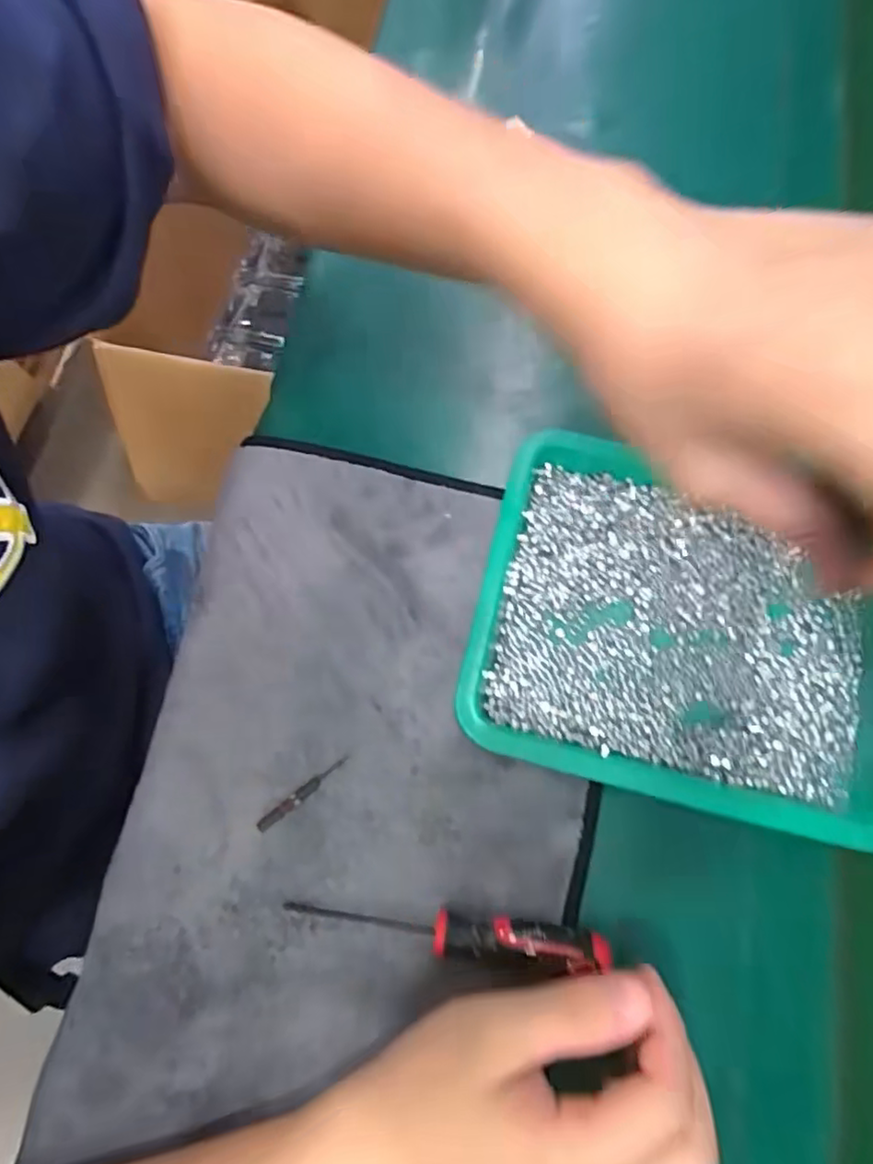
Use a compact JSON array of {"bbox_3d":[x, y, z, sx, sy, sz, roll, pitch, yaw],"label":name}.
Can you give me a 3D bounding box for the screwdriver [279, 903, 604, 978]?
[{"bbox_3d":[0.003,0.163,0.290,0.148,0.013,0.018,2,73,10],"label":"screwdriver"}]

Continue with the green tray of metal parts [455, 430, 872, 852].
[{"bbox_3d":[0.137,0.029,0.328,0.229,0.029,0.170,16,75,3],"label":"green tray of metal parts"}]

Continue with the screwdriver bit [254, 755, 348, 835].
[{"bbox_3d":[-0.067,0.106,0.315,0.055,0.004,0.007,-37,78,-12],"label":"screwdriver bit"}]

